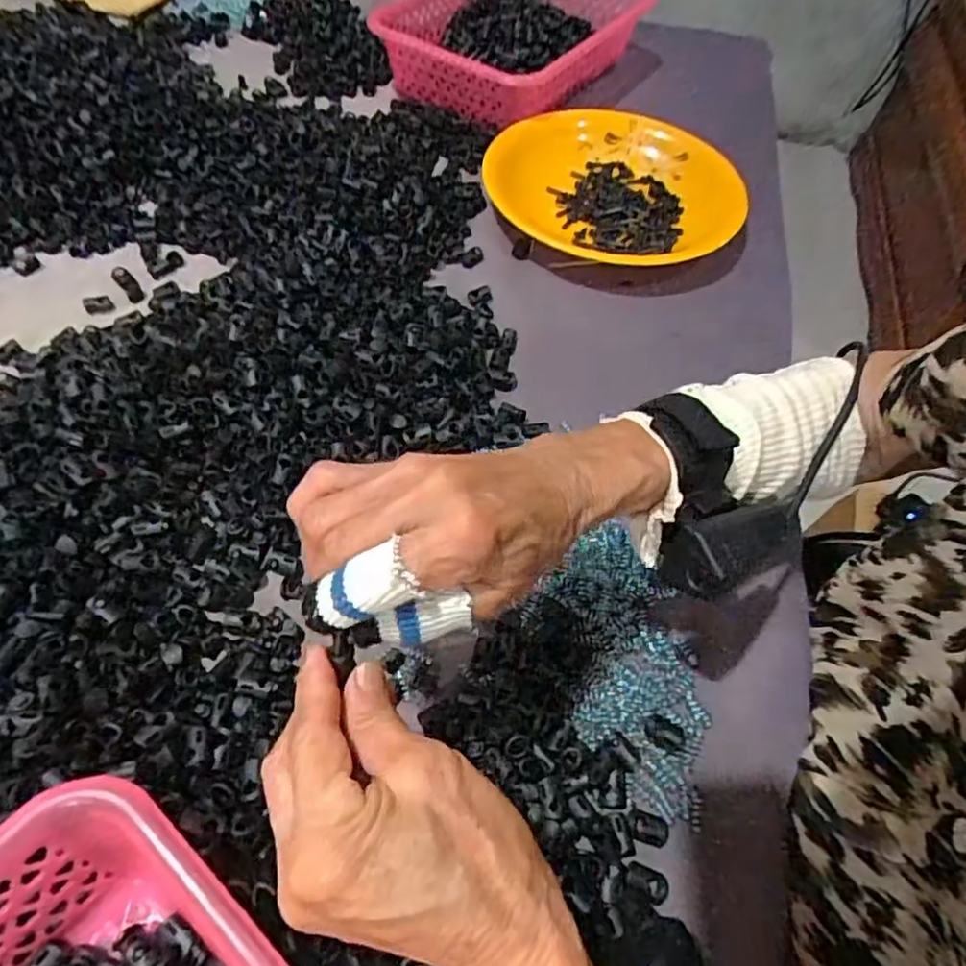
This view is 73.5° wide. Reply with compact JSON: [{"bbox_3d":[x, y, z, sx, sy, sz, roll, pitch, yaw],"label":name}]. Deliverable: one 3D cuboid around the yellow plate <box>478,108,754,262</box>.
[{"bbox_3d":[0.125,-0.293,0.623,0.242,0.035,0.220,2,54,-3],"label":"yellow plate"}]

